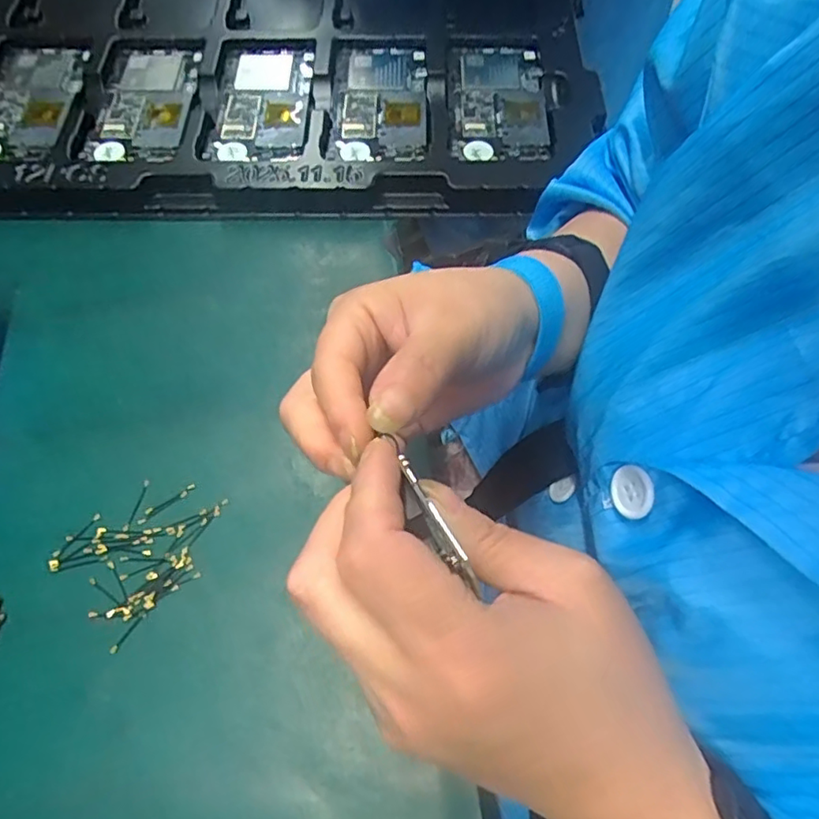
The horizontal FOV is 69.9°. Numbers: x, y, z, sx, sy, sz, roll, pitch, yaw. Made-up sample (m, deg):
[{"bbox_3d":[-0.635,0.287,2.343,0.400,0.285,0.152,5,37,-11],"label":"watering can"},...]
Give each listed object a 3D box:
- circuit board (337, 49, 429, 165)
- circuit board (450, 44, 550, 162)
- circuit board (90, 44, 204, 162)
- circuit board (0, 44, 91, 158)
[{"bbox_3d":[-0.019,-0.222,0.422,0.062,0.009,0.122,-4,65,1],"label":"circuit board"},{"bbox_3d":[0.063,-0.222,0.421,0.065,0.008,0.121,1,65,3],"label":"circuit board"},{"bbox_3d":[-0.187,-0.220,0.418,0.062,0.010,0.116,-2,65,2],"label":"circuit board"},{"bbox_3d":[-0.272,-0.219,0.416,0.068,0.008,0.118,-4,65,1],"label":"circuit board"}]

